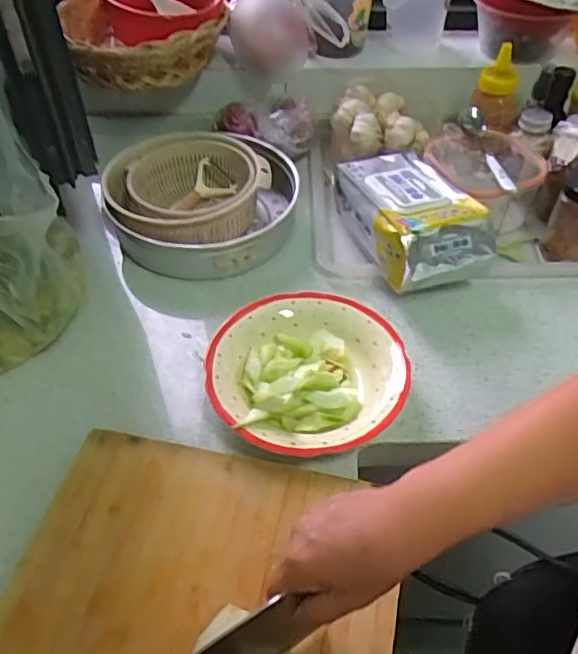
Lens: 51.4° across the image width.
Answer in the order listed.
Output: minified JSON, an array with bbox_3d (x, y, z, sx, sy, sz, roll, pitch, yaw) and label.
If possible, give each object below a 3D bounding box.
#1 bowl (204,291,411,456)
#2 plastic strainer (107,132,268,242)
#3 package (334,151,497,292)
[{"bbox_3d":[0.017,0.048,0.630,0.196,0.053,0.196,0,50,0],"label":"bowl"},{"bbox_3d":[-0.131,-0.173,0.799,0.213,0.071,0.195,-31,57,-24],"label":"plastic strainer"},{"bbox_3d":[0.148,-0.140,0.760,0.119,0.103,0.233,-14,51,-12],"label":"package"}]

